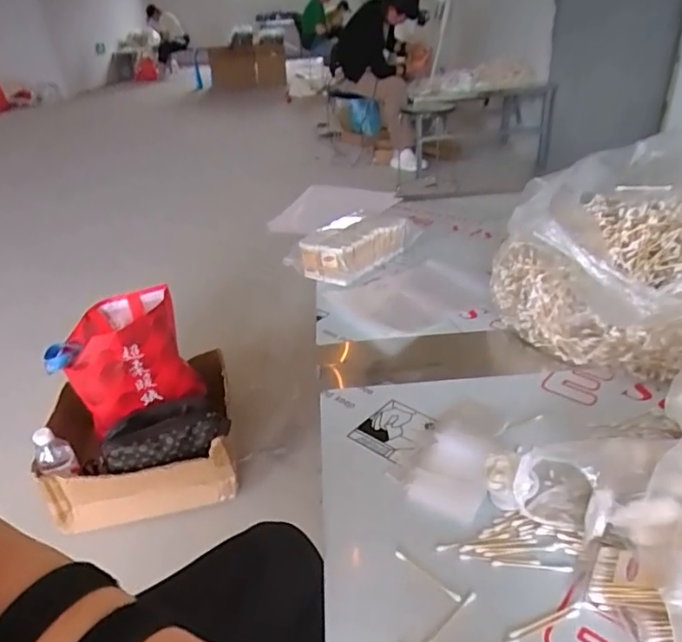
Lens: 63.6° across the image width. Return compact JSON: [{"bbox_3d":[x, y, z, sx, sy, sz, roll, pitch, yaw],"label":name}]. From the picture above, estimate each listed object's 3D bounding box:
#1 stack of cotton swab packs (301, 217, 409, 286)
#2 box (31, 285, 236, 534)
[{"bbox_3d":[0.026,-0.146,1.088,0.127,0.083,0.205,19,37,35],"label":"stack of cotton swab packs"},{"bbox_3d":[-0.437,0.163,1.191,0.344,0.339,0.343,-10,30,-9],"label":"box"}]

